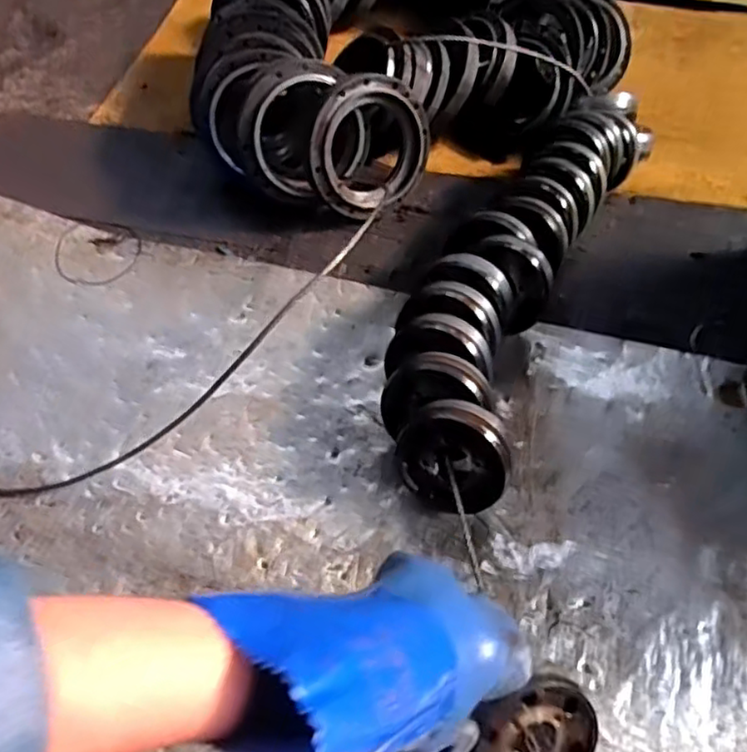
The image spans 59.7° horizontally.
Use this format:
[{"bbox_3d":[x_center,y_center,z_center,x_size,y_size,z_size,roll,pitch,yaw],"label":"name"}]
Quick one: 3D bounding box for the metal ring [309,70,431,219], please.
[{"bbox_3d":[-0.005,-0.328,0.943,0.197,0.190,0.045,-57,38,10],"label":"metal ring"}]

